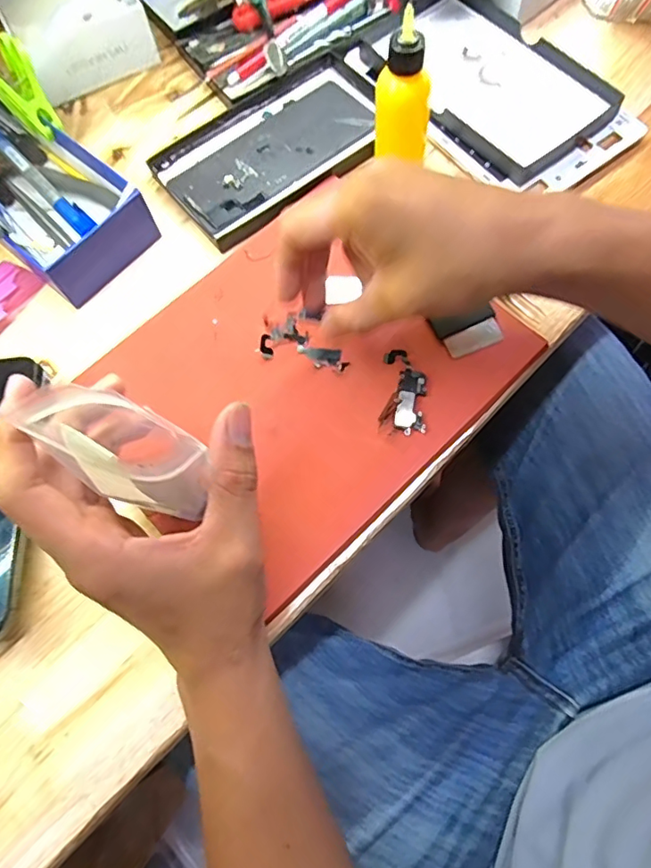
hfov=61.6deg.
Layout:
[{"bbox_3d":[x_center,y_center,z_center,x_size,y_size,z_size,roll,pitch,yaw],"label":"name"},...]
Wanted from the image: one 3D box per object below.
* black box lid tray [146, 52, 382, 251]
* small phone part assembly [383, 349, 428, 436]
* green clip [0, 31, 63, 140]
[{"bbox_3d":[-0.036,-0.219,0.411,0.173,0.011,0.106,-36,75,-9],"label":"black box lid tray"},{"bbox_3d":[0.050,-0.027,0.328,0.023,0.007,0.054,-8,72,0],"label":"small phone part assembly"},{"bbox_3d":[-0.205,-0.233,0.369,0.035,0.058,0.015,-50,42,-9],"label":"green clip"}]

